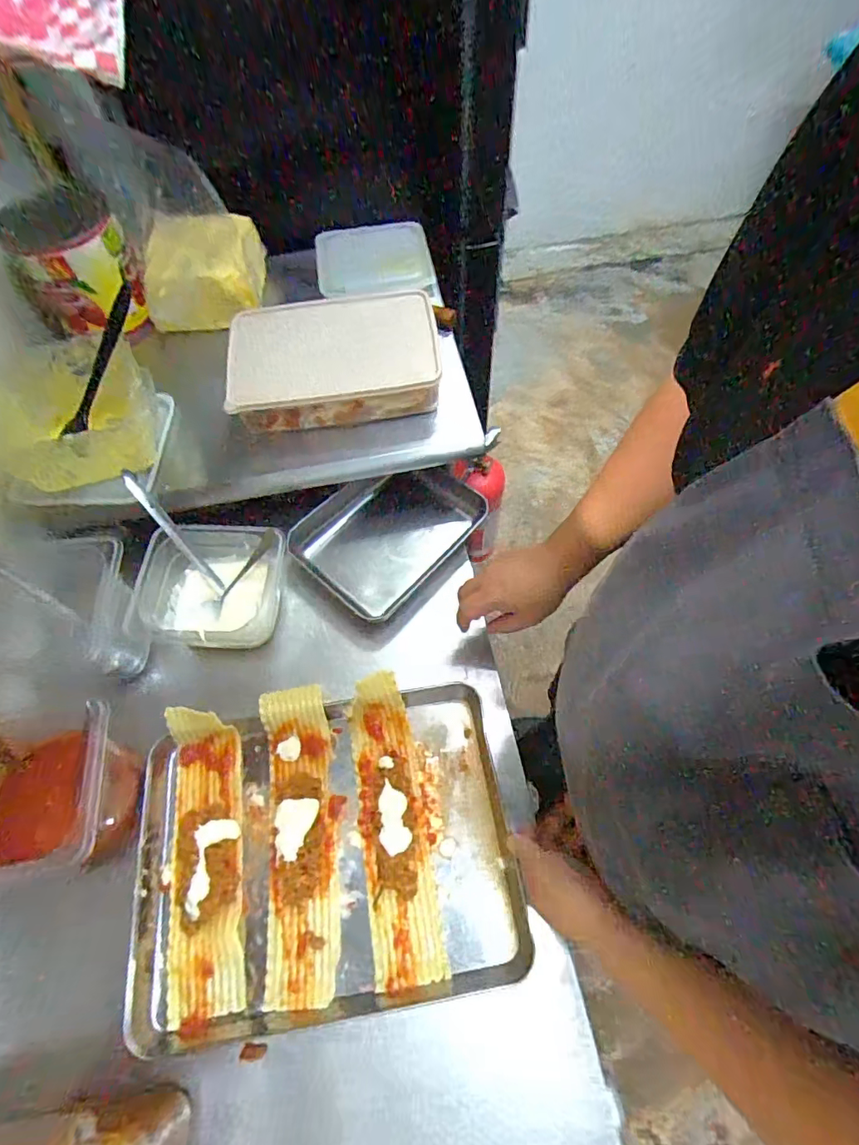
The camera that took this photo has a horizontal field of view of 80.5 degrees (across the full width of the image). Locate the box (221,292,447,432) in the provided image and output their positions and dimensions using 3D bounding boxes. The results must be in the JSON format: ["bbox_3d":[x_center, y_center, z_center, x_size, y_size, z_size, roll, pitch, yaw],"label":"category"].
[{"bbox_3d":[-0.130,-0.304,0.730,0.286,0.087,0.196,-5,62,-1],"label":"box"}]

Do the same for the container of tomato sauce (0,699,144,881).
[{"bbox_3d":[-0.393,0.233,0.548,0.131,0.064,0.158,-6,62,-1],"label":"container of tomato sauce"}]

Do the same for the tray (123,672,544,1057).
[{"bbox_3d":[-0.115,0.292,0.565,0.395,0.059,0.313,-9,62,-2],"label":"tray"}]

